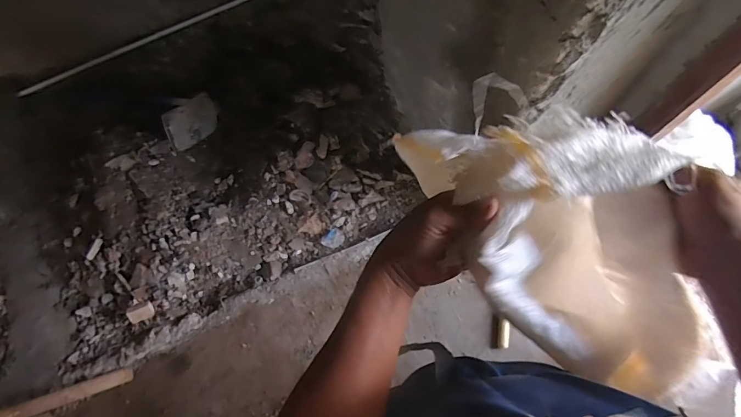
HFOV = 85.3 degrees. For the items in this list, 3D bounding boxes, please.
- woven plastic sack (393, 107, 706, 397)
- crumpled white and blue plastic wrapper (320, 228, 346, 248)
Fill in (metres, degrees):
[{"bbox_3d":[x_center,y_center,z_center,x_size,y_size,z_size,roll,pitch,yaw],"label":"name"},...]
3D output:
[{"bbox_3d":[0.181,0.034,0.368,0.175,0.126,0.290,-30,76,-8],"label":"woven plastic sack"},{"bbox_3d":[-0.136,0.115,1.507,0.068,0.009,0.080,43,76,-5],"label":"crumpled white and blue plastic wrapper"}]

